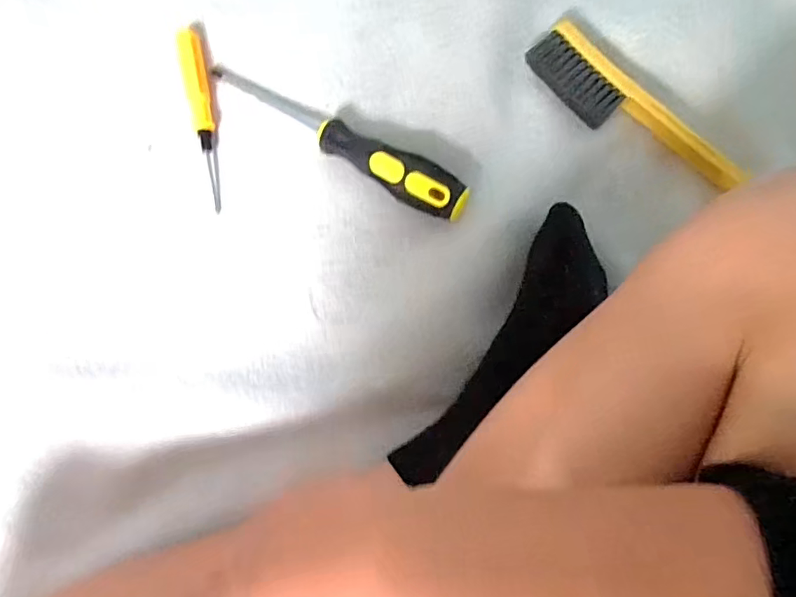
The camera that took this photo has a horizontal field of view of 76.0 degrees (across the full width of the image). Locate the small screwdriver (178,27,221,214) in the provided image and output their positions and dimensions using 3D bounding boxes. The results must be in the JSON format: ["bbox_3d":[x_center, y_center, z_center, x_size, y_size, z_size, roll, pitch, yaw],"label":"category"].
[{"bbox_3d":[-0.139,-0.129,0.361,0.014,0.015,0.130,-10,87,7],"label":"small screwdriver"}]

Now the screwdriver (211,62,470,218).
[{"bbox_3d":[-0.042,-0.111,0.341,0.198,0.026,0.029,33,92,7],"label":"screwdriver"}]

